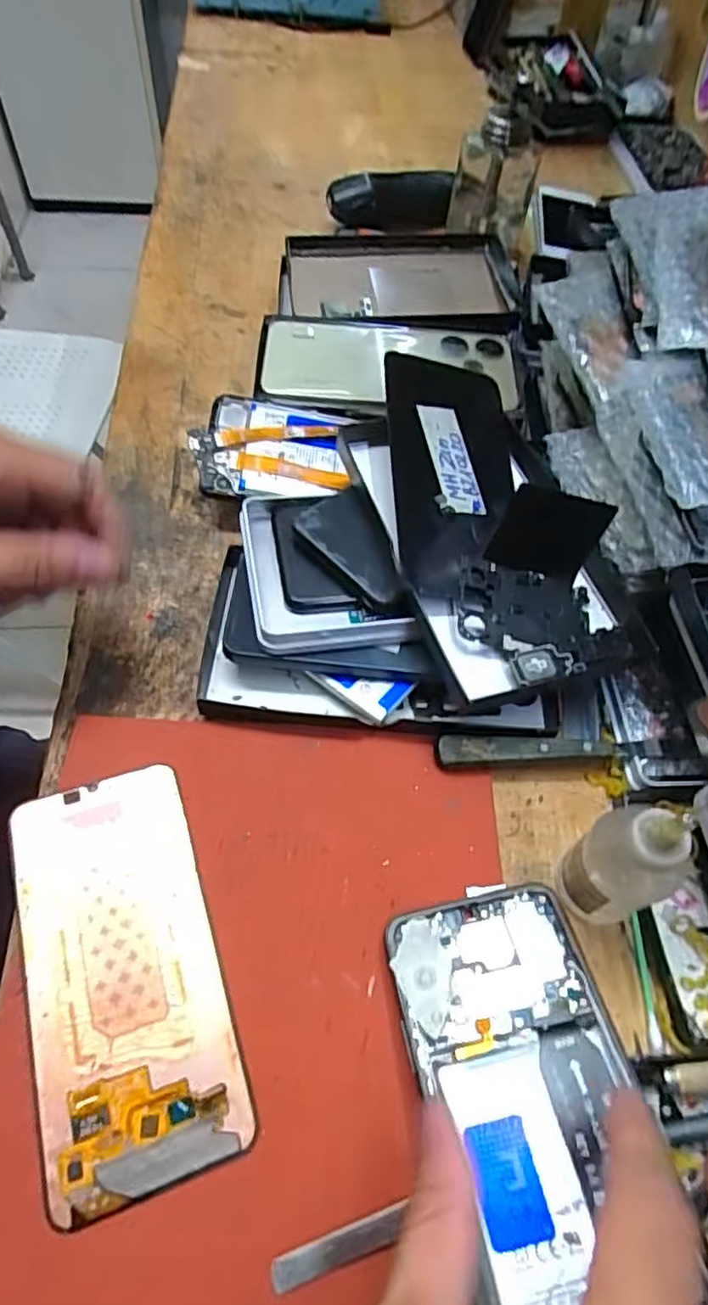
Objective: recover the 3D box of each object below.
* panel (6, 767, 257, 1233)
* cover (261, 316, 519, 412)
[{"bbox_3d":[-0.094,0.126,0.264,0.073,0.006,0.153,-16,61,-13],"label":"panel"},{"bbox_3d":[0.024,-0.201,0.447,0.172,0.009,0.084,3,59,-1],"label":"cover"}]

